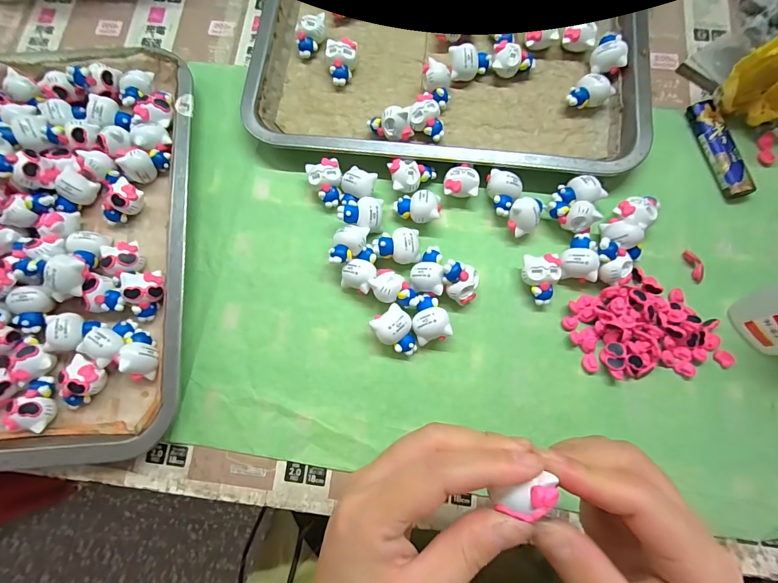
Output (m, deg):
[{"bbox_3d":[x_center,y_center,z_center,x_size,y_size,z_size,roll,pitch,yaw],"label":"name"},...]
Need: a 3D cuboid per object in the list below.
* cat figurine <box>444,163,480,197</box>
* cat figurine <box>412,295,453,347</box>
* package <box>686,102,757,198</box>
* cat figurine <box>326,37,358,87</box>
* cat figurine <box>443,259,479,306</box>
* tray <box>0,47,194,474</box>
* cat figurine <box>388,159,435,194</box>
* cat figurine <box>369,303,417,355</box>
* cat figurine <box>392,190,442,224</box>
[{"bbox_3d":[0.054,-0.081,0.280,0.025,0.018,0.024,7,77,3],"label":"cat figurine"},{"bbox_3d":[0.027,0.018,0.256,0.024,0.021,0.033,-15,77,-2],"label":"cat figurine"},{"bbox_3d":[0.254,-0.109,0.286,0.019,0.010,0.080,-13,77,-2],"label":"package"},{"bbox_3d":[-0.037,-0.187,0.306,0.023,0.020,0.031,-7,77,-1],"label":"cat figurine"},{"bbox_3d":[0.049,-0.005,0.258,0.025,0.026,0.024,8,77,3],"label":"cat figurine"},{"bbox_3d":[-0.277,-0.035,0.268,0.260,0.041,0.308,-4,77,0],"label":"tray"},{"bbox_3d":[0.017,-0.085,0.282,0.035,0.019,0.023,7,77,3],"label":"cat figurine"},{"bbox_3d":[0.005,0.028,0.254,0.024,0.022,0.033,-34,79,-6],"label":"cat figurine"},{"bbox_3d":[0.020,-0.061,0.275,0.034,0.020,0.023,7,77,3],"label":"cat figurine"}]

